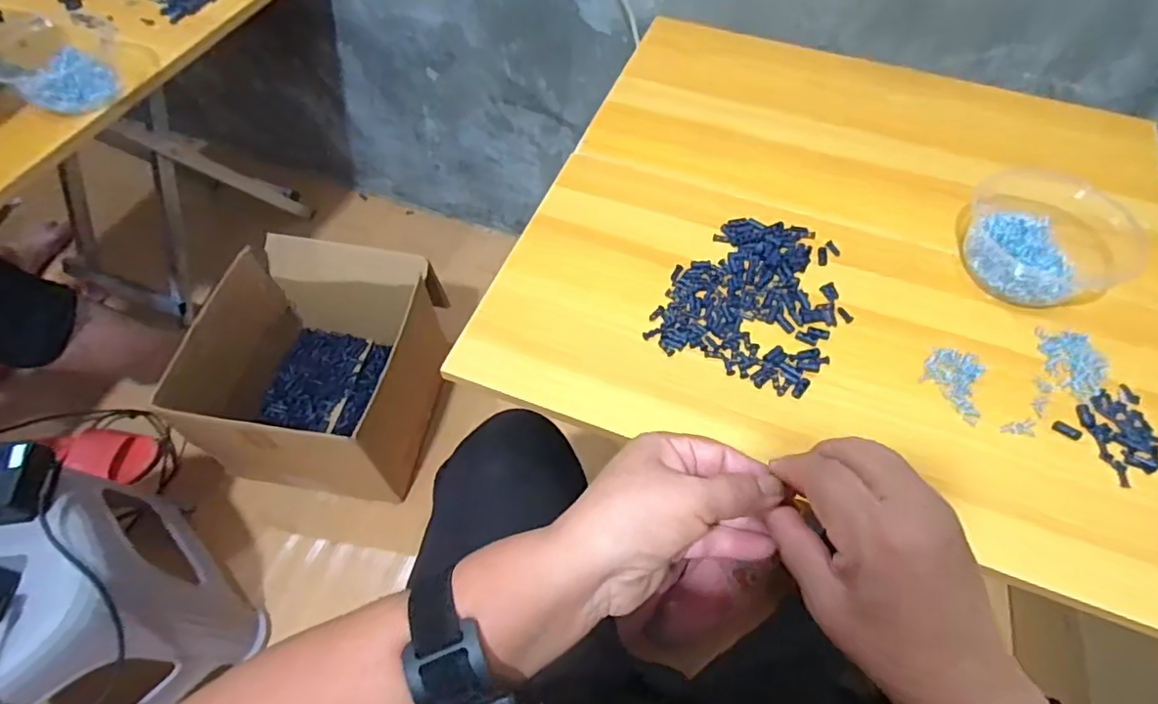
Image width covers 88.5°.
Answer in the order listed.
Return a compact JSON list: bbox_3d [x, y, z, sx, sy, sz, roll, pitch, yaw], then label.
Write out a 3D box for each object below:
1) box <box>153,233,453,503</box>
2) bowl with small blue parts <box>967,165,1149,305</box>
[{"bbox_3d":[-0.398,0.053,0.946,0.304,0.258,0.275,8,58,5],"label":"box"},{"bbox_3d":[0.408,-0.097,0.523,0.107,0.074,0.133,-36,64,-21],"label":"bowl with small blue parts"}]

